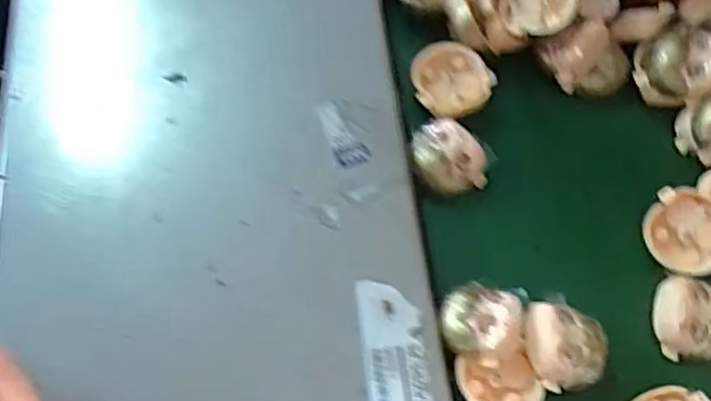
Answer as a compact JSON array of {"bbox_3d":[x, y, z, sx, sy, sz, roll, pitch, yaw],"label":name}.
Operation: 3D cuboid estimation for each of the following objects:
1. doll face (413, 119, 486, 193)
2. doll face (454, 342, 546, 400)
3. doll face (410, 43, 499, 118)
[{"bbox_3d":[0.058,-0.026,0.417,0.043,0.024,0.044,-20,68,-12],"label":"doll face"},{"bbox_3d":[0.077,0.100,0.359,0.043,0.020,0.036,-12,84,-9],"label":"doll face"},{"bbox_3d":[0.064,-0.078,0.437,0.053,0.022,0.049,1,65,-3],"label":"doll face"}]

